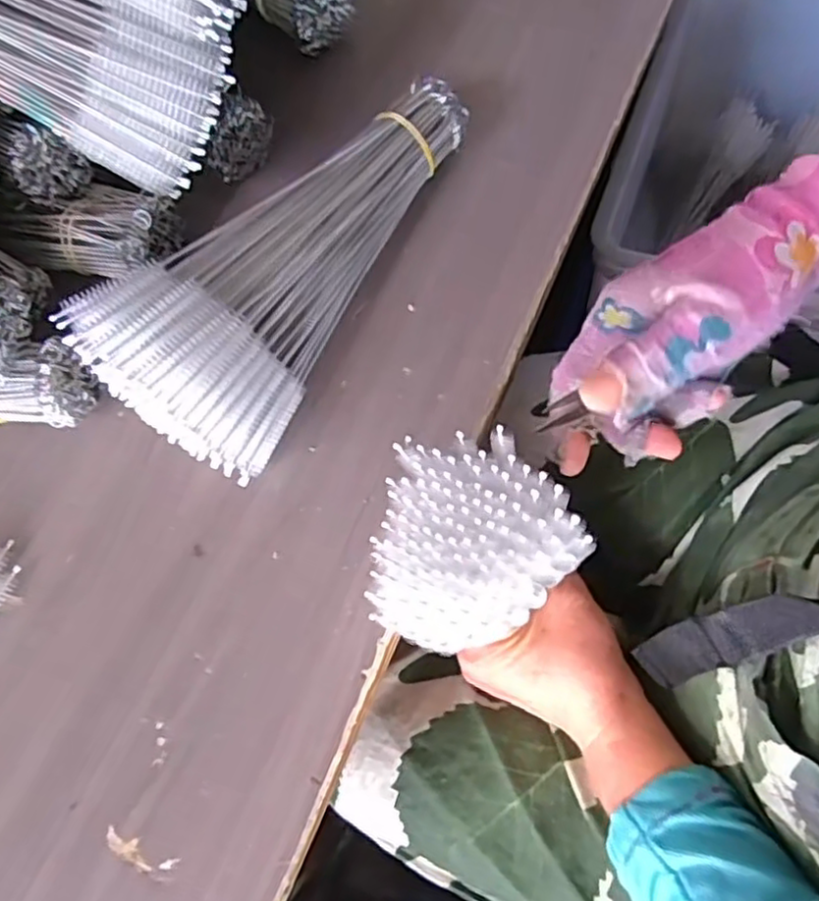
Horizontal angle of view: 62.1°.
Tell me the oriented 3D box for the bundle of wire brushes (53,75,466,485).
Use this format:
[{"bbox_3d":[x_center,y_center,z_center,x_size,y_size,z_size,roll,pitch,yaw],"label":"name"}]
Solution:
[{"bbox_3d":[-0.056,-0.110,0.363,0.111,0.069,0.252,34,73,14],"label":"bundle of wire brushes"}]

